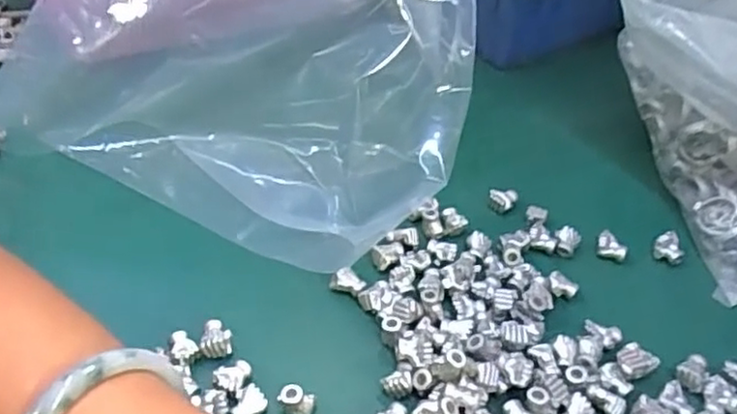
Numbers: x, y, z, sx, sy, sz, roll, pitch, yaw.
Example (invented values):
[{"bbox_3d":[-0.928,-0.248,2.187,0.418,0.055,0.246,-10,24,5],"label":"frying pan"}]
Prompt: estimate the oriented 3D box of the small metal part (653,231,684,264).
[{"bbox_3d":[0.177,0.024,0.392,0.016,0.009,0.018,30,49,23],"label":"small metal part"}]

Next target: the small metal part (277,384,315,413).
[{"bbox_3d":[-0.033,0.088,0.300,0.016,0.020,0.009,0,44,-6],"label":"small metal part"}]

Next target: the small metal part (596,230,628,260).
[{"bbox_3d":[0.142,0.023,0.390,0.017,0.009,0.012,22,46,16],"label":"small metal part"}]

